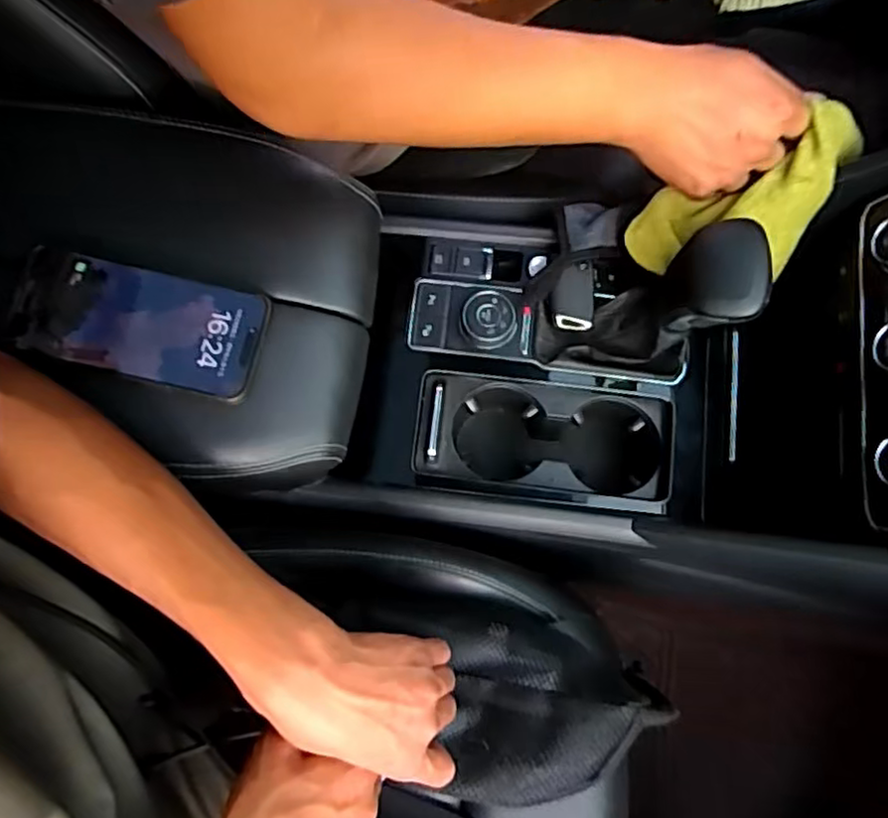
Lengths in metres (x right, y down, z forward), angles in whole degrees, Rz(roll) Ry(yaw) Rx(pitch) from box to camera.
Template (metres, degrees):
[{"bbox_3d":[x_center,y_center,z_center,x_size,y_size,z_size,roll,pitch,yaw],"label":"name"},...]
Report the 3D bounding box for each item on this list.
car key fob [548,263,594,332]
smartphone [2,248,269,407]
[{"bbox_3d":[0.108,-0.094,0.557,0.036,0.020,0.057,7,79,2],"label":"car key fob"},{"bbox_3d":[-0.198,-0.055,0.429,0.156,0.005,0.073,12,79,-3],"label":"smartphone"}]

